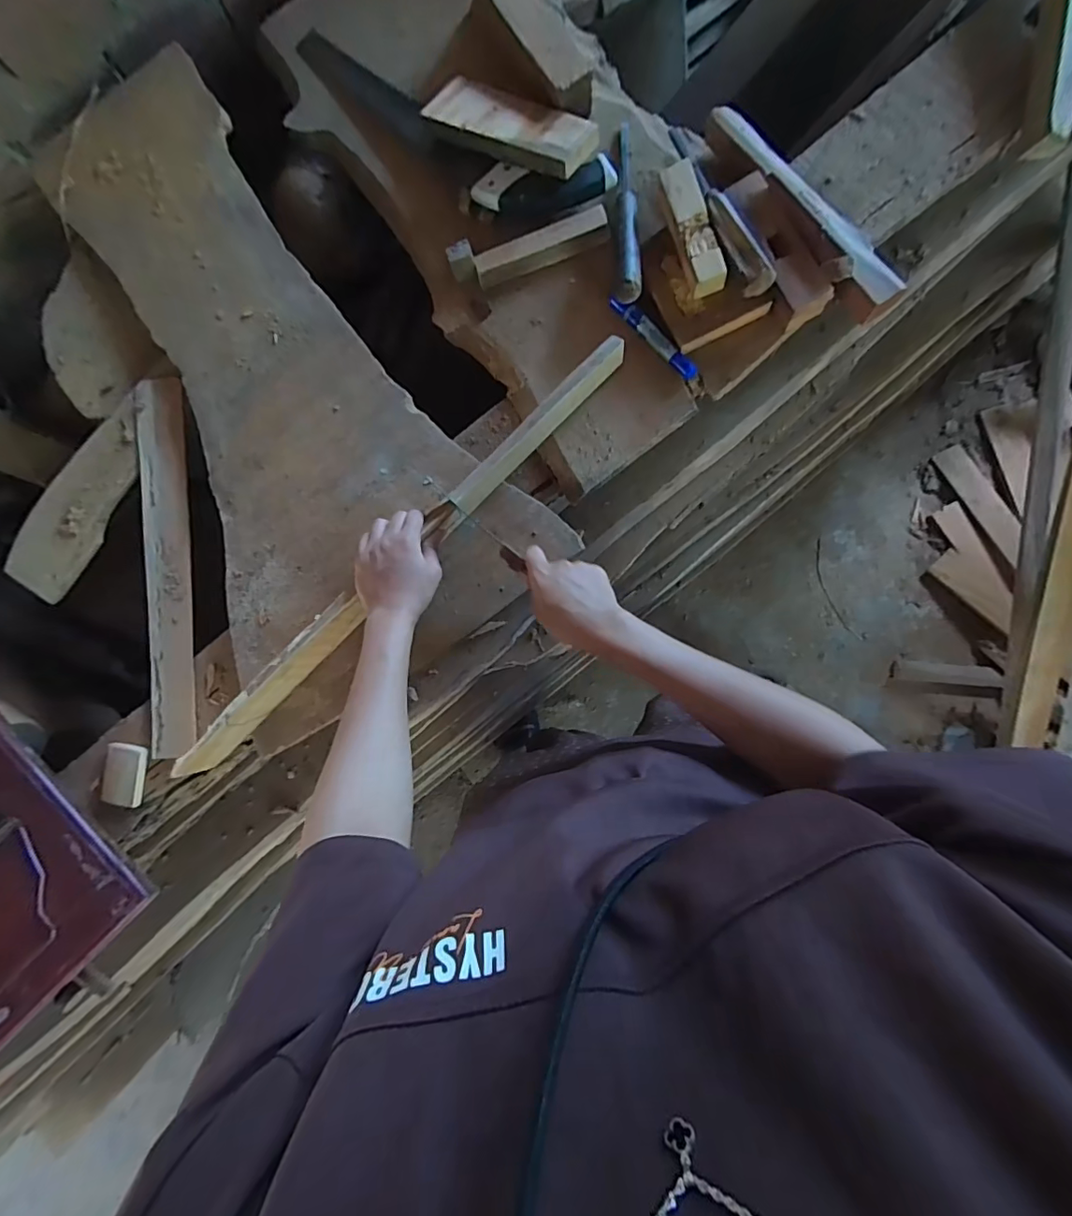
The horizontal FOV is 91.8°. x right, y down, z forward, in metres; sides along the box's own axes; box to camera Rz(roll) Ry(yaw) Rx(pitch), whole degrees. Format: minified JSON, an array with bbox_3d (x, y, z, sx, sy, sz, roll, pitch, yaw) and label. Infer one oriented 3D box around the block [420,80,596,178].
[{"bbox_3d":[-0.030,-0.567,0.611,0.205,0.019,0.077,32,86,13],"label":"block"}]

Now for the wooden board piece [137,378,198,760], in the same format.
[{"bbox_3d":[-0.487,-0.054,0.686,0.065,0.018,0.488,-4,87,1],"label":"wooden board piece"}]

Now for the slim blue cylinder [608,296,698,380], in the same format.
[{"bbox_3d":[0.134,-0.311,0.597,0.017,0.022,0.133,-44,81,1],"label":"slim blue cylinder"}]

